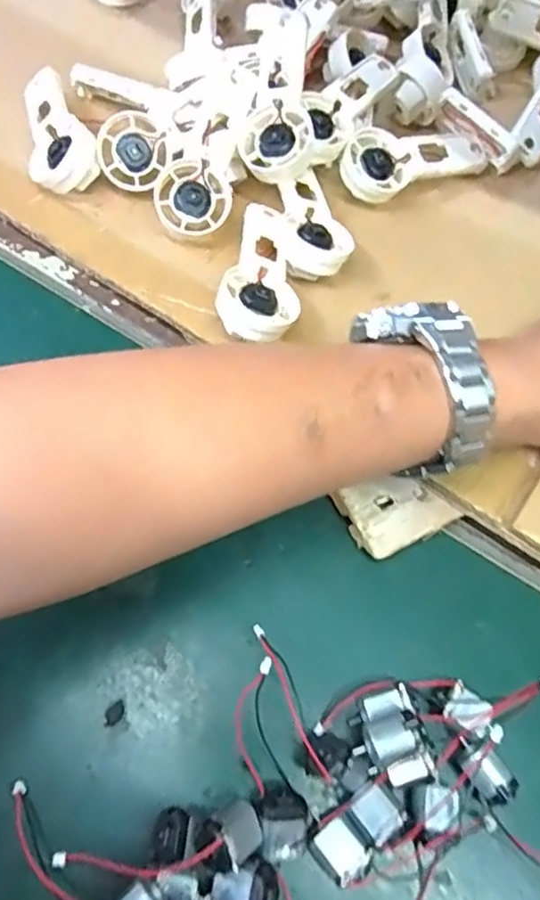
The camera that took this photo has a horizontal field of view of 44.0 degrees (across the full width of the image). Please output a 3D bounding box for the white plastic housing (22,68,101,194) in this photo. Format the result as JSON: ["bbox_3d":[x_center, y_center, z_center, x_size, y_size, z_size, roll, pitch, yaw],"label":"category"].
[{"bbox_3d":[-0.125,-0.181,0.378,0.036,0.037,0.092,-23,71,-12],"label":"white plastic housing"}]

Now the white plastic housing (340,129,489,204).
[{"bbox_3d":[0.083,-0.170,0.391,0.090,0.027,0.033,-23,69,-15],"label":"white plastic housing"}]

